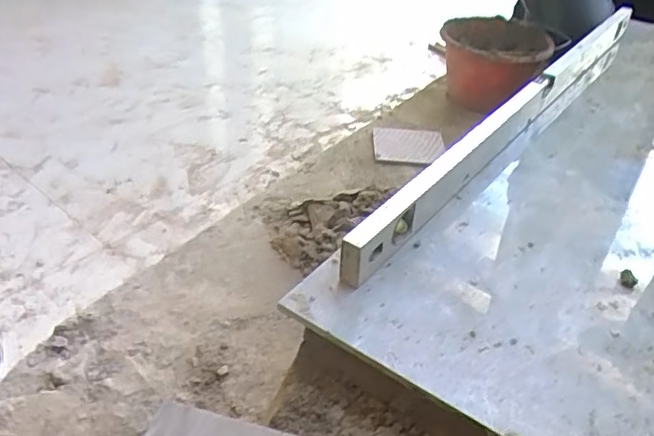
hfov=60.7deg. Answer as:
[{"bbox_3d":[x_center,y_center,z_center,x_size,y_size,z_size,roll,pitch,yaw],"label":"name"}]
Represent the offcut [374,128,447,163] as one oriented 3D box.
[{"bbox_3d":[0.168,-0.147,1.139,0.154,0.015,0.085,-1,60,-20],"label":"offcut"}]

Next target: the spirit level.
[{"bbox_3d":[0.295,-0.163,0.789,0.028,0.061,0.893,28,44,27],"label":"spirit level"}]

